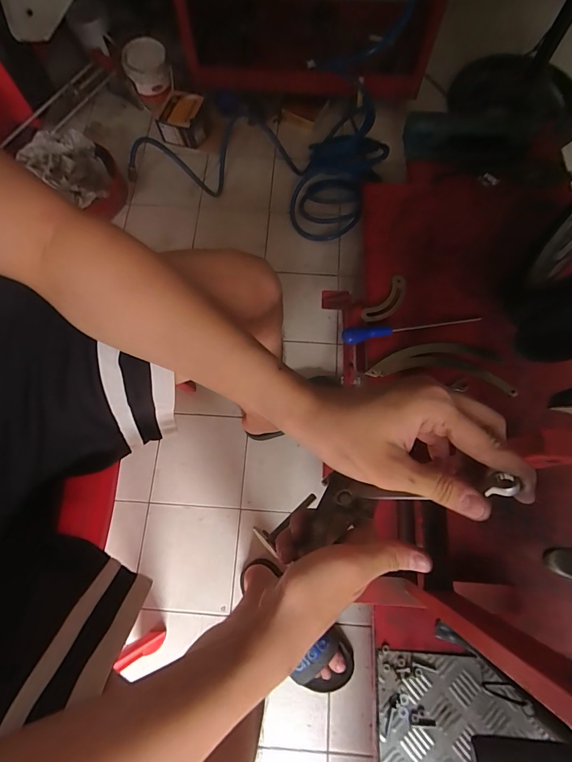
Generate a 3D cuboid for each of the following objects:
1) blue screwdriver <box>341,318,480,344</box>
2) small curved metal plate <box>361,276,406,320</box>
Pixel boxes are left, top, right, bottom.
[{"bbox_3d":[0.236,-0.097,0.663,0.263,0.022,0.031,-7,72,-2],"label":"blue screwdriver"},{"bbox_3d":[0.202,-0.160,0.707,0.045,0.010,0.119,39,76,11],"label":"small curved metal plate"}]

